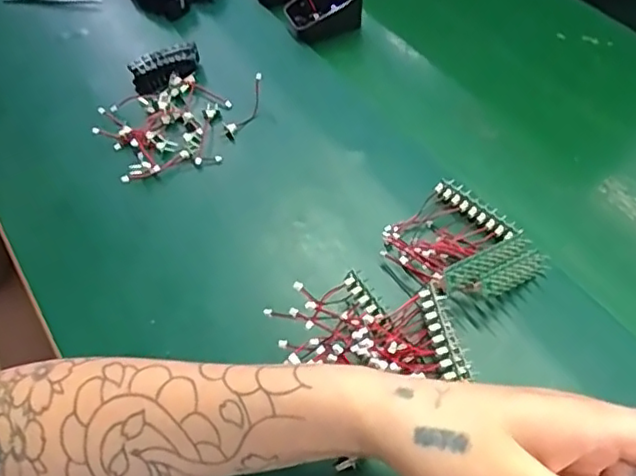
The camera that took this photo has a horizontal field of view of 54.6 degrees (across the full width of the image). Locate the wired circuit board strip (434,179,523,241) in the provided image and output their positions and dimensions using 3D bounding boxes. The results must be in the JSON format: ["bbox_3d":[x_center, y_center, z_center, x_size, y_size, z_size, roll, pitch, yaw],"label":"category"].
[{"bbox_3d":[0.109,-0.019,0.420,0.015,0.006,0.064,-37,59,-23],"label":"wired circuit board strip"}]

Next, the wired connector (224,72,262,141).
[{"bbox_3d":[-0.061,-0.108,0.506,0.021,0.013,0.059,23,79,19],"label":"wired connector"}]

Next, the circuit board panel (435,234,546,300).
[{"bbox_3d":[0.109,0.023,0.382,0.080,0.011,0.031,-23,86,-27],"label":"circuit board panel"}]

